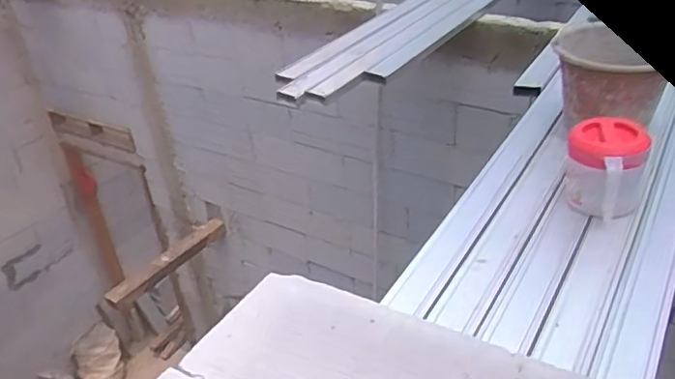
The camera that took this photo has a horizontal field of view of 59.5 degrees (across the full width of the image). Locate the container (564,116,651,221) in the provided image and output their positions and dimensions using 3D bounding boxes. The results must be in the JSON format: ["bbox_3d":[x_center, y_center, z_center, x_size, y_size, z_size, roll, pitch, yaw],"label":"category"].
[{"bbox_3d":[0.498,-0.043,1.110,0.129,0.162,0.130,10,35,22],"label":"container"}]

